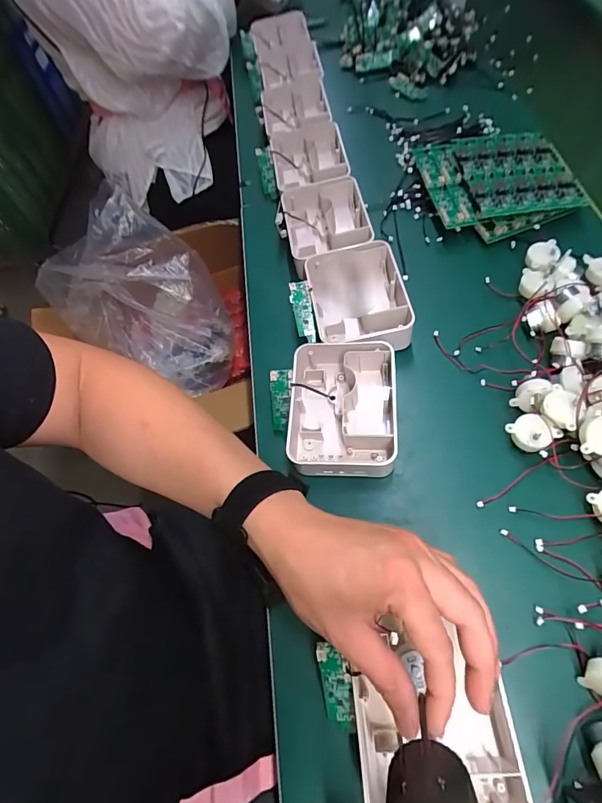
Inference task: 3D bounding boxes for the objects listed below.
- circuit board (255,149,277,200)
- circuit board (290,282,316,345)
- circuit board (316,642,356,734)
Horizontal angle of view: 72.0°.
[{"bbox_3d":[-0.049,-0.328,0.597,0.027,0.070,0.007,-5,10,44],"label":"circuit board"},{"bbox_3d":[0.003,-0.100,0.468,0.023,0.011,0.067,-13,98,-5],"label":"circuit board"},{"bbox_3d":[0.026,0.207,0.298,0.021,0.005,0.071,-7,98,10],"label":"circuit board"}]

